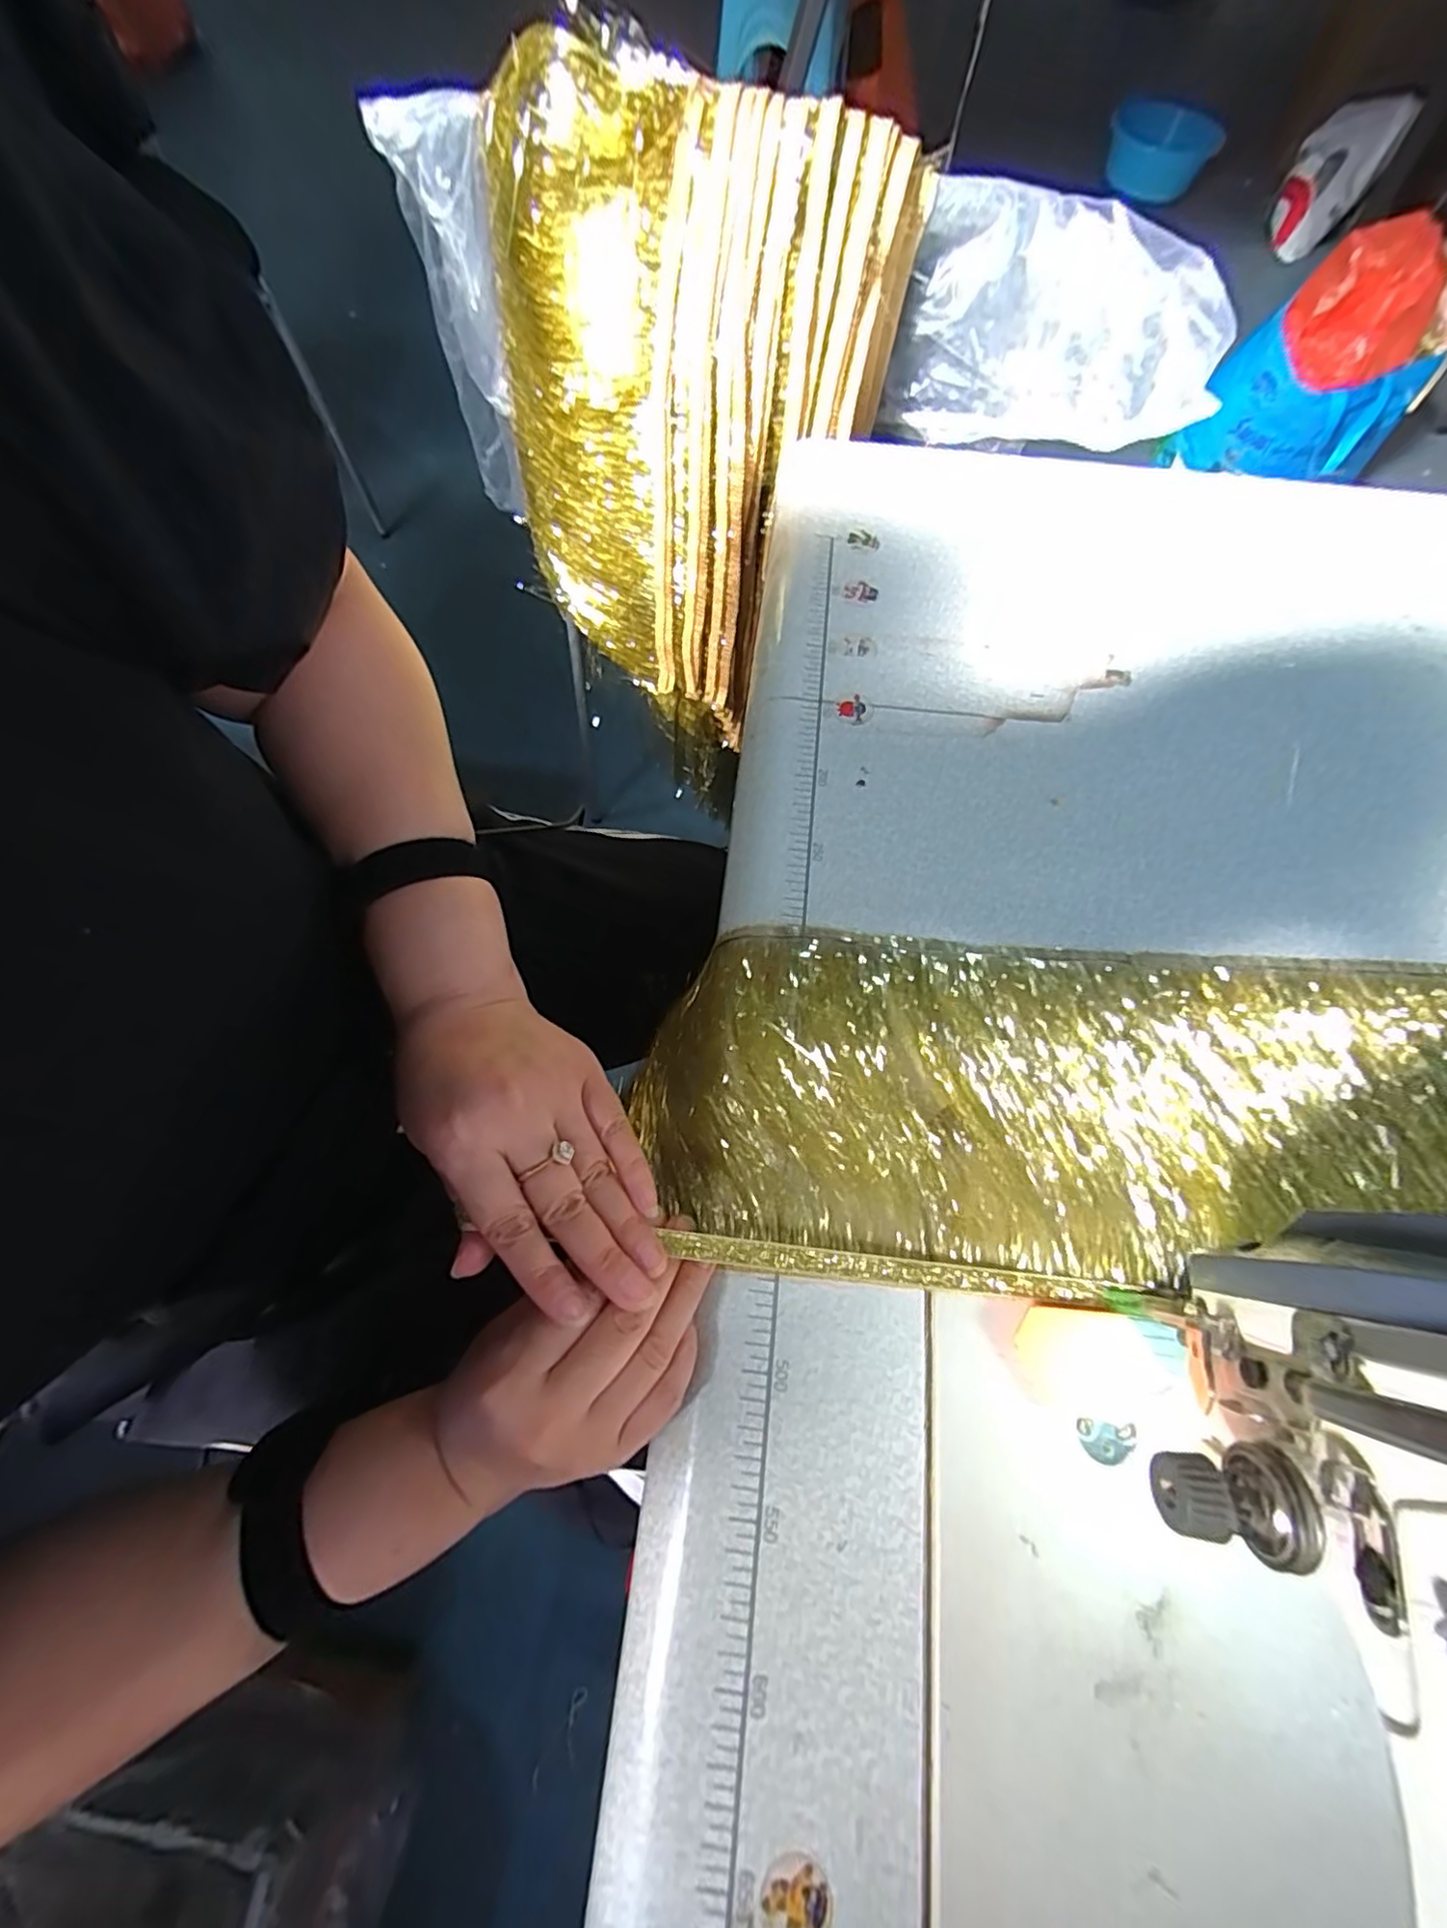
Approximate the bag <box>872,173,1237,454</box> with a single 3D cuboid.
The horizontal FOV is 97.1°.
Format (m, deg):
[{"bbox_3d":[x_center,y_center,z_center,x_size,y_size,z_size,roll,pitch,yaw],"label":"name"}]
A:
[{"bbox_3d":[0.236,-0.453,0.458,0.218,0.114,0.099,11,69,4],"label":"bag"}]

